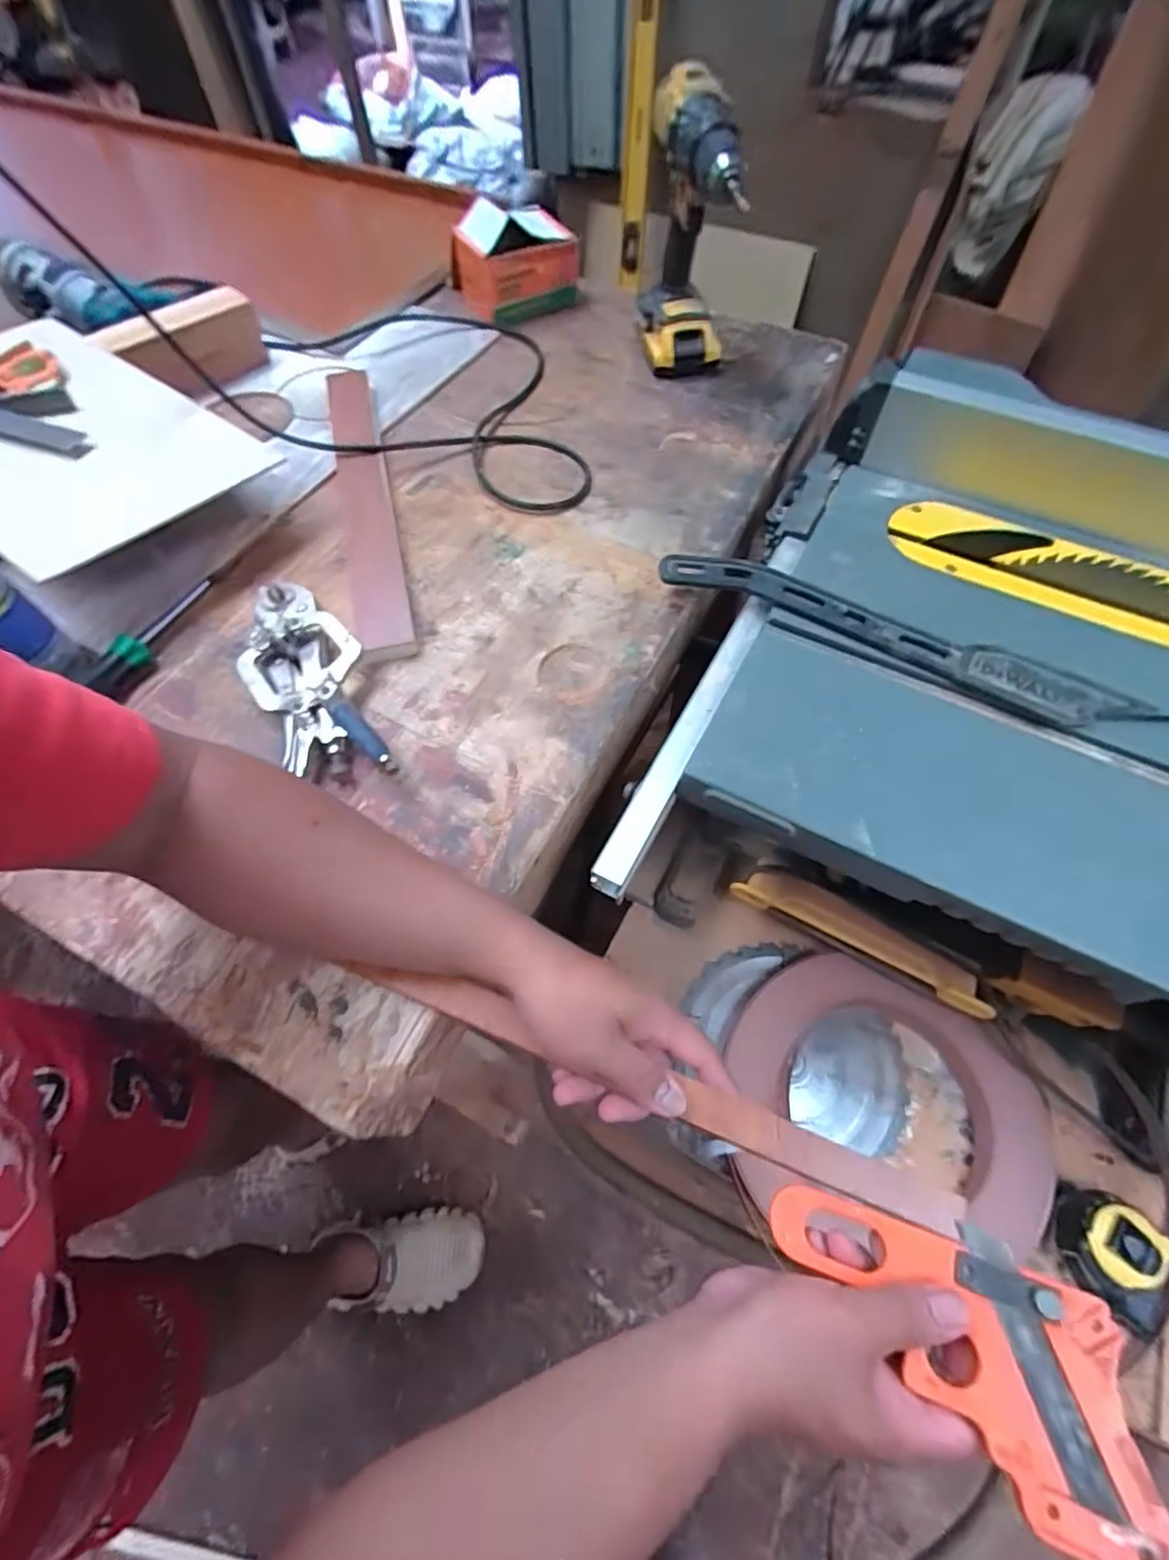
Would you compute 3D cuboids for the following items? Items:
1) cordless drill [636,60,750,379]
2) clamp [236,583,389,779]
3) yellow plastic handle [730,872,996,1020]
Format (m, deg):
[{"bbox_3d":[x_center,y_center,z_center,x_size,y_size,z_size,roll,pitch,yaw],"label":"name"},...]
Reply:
[{"bbox_3d":[0.111,-0.551,0.651,0.088,0.233,0.173,-1,61,-1],"label":"cordless drill"},{"bbox_3d":[-0.228,-0.090,0.512,0.096,0.034,0.219,-17,61,-8],"label":"clamp"},{"bbox_3d":[0.283,0.159,0.640,0.255,0.025,0.043,26,64,14],"label":"yellow plastic handle"}]

